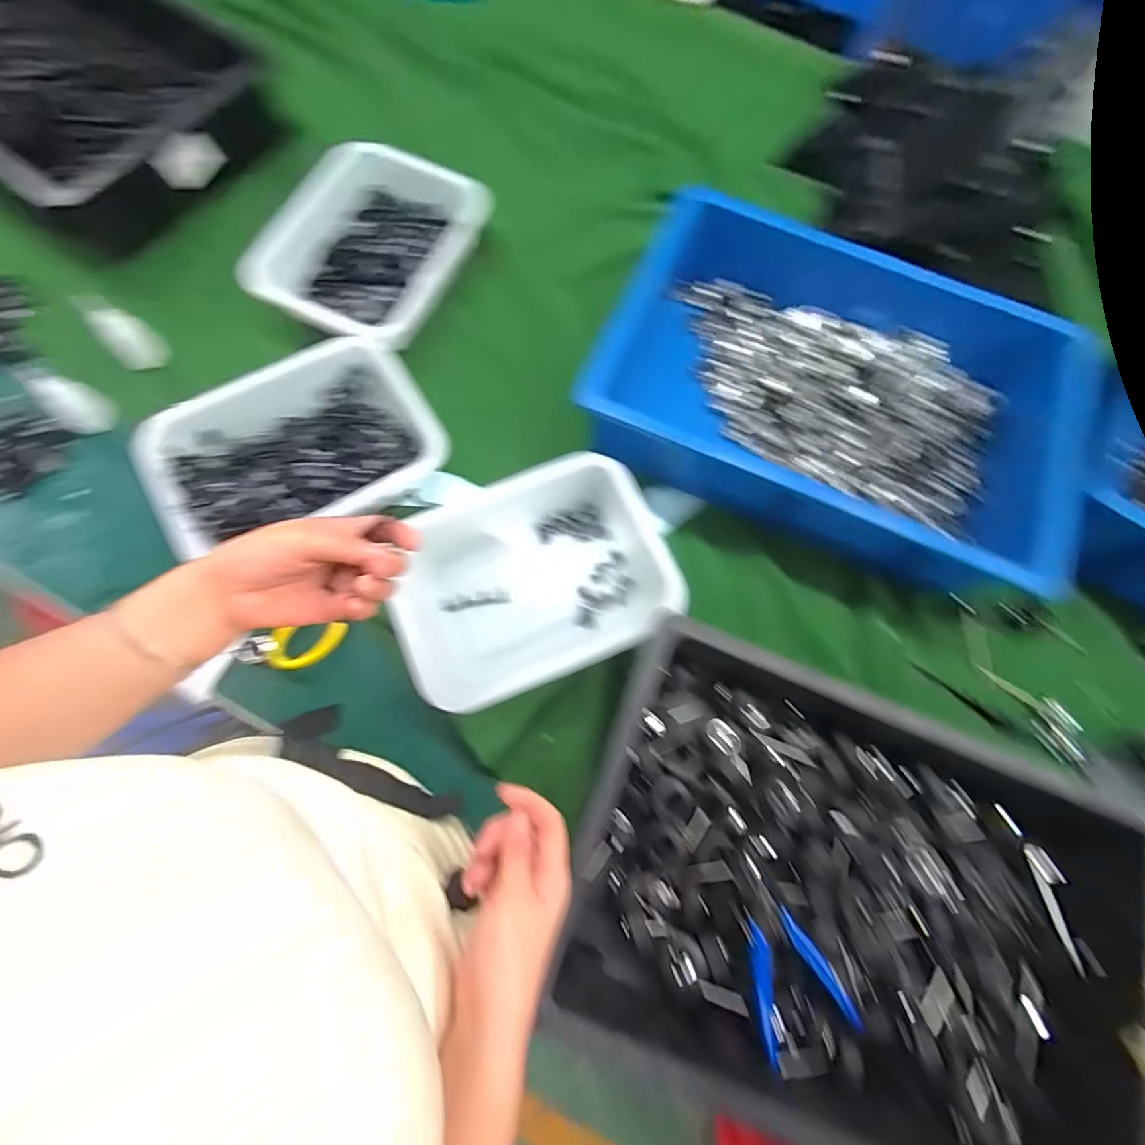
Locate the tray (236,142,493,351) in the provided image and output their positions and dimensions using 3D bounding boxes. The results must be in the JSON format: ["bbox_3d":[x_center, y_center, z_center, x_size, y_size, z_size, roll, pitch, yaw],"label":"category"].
[{"bbox_3d":[-0.233,-0.386,0.600,0.193,0.056,0.258,24,75,7],"label":"tray"}]

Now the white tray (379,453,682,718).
[{"bbox_3d":[-0.035,0.007,0.498,0.276,0.073,0.190,-20,77,-11],"label":"white tray"}]

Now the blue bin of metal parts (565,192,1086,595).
[{"bbox_3d":[0.277,-0.200,0.531,0.473,0.102,0.342,23,74,1],"label":"blue bin of metal parts"}]

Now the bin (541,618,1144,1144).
[{"bbox_3d":[0.238,0.272,0.424,0.474,0.109,0.302,23,74,1],"label":"bin"}]

